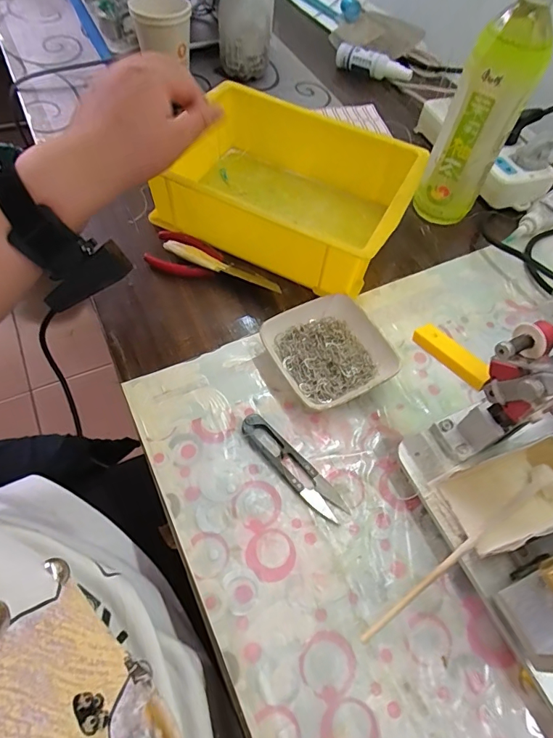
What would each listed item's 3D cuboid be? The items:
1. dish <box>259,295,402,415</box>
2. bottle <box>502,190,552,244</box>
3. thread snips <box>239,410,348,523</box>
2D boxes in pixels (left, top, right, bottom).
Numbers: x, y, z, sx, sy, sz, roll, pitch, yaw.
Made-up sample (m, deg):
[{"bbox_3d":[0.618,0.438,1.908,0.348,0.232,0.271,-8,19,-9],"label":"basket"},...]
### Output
[{"bbox_3d":[0.045,-0.015,0.381,0.093,0.022,0.094,-26,64,-17],"label":"dish"},{"bbox_3d":[0.298,-0.170,0.495,0.120,0.019,0.032,-36,67,-21],"label":"bottle"},{"bbox_3d":[0.012,0.073,0.333,0.022,0.010,0.101,-39,68,-23],"label":"thread snips"}]

